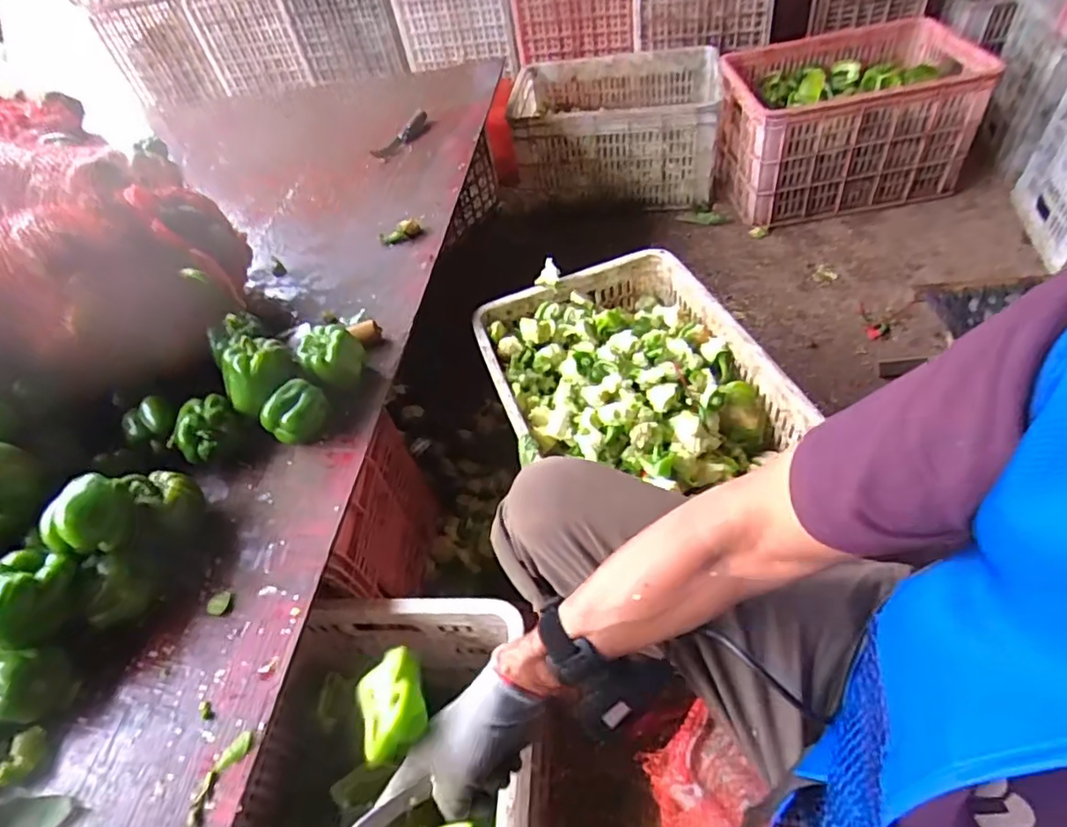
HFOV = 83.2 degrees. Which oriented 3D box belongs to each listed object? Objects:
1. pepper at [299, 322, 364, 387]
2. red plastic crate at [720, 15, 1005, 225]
[{"bbox_3d":[-0.266,-0.067,0.793,0.063,0.079,0.063,-3,48,3],"label":"pepper"},{"bbox_3d":[0.730,-0.683,1.401,0.573,0.282,0.333,-10,48,-3],"label":"red plastic crate"}]

